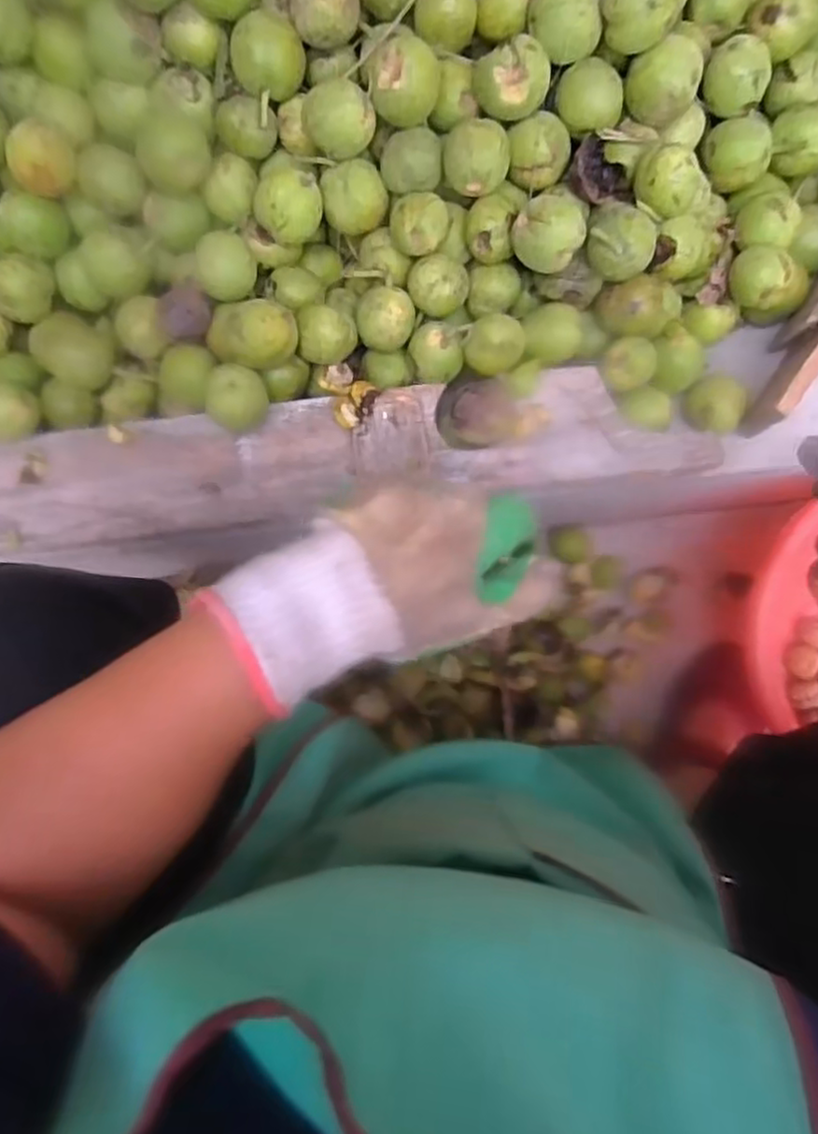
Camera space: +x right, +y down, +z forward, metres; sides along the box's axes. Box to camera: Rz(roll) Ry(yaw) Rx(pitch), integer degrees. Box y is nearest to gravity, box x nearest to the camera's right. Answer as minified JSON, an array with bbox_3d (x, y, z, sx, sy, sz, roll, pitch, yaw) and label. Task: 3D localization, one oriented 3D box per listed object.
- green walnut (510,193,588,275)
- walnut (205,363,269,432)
[{"bbox_3d":[0.094,-0.222,0.472,0.047,0.051,0.043,15,85,5],"label":"green walnut"},{"bbox_3d":[-0.119,-0.116,0.489,0.034,0.047,0.041,18,85,5],"label":"walnut"}]

